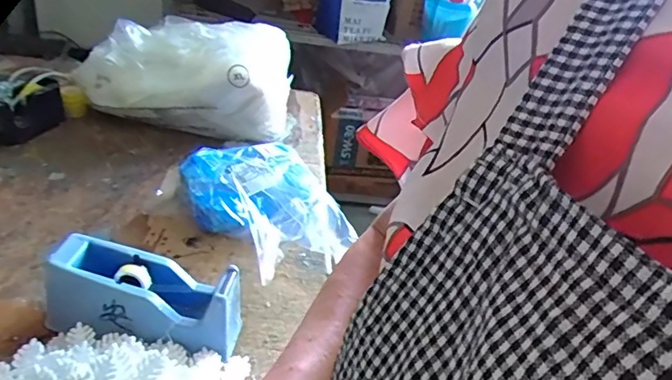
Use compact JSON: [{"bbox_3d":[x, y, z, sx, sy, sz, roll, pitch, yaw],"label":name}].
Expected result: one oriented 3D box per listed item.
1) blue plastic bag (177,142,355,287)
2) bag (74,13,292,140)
[{"bbox_3d":[-0.105,0.018,0.762,0.199,0.079,0.281,-12,31,-25],"label":"blue plastic bag"},{"bbox_3d":[-0.282,-0.226,1.019,0.365,0.182,0.227,2,28,-1],"label":"bag"}]

